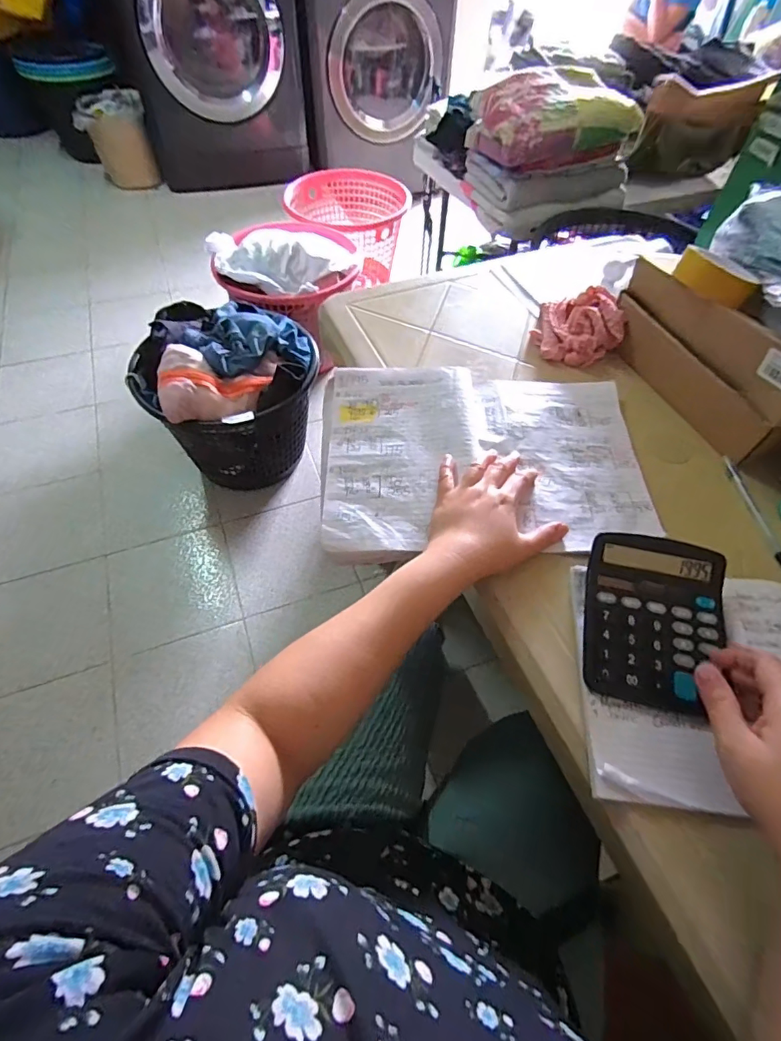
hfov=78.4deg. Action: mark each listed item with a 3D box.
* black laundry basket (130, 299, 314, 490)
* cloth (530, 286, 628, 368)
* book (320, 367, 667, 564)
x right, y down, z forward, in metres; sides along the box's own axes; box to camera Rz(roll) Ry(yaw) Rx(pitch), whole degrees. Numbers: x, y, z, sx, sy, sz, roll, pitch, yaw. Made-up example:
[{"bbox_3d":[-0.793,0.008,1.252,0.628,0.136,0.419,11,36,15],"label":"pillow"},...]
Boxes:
[{"bbox_3d":[-0.425,-0.342,1.288,0.417,0.367,0.406,-4,57,-4],"label":"black laundry basket"},{"bbox_3d":[0.258,-0.266,0.654,0.113,0.054,0.106,19,59,11],"label":"cloth"},{"bbox_3d":[0.102,-0.079,0.551,0.356,0.041,0.254,-2,57,-3],"label":"book"}]

